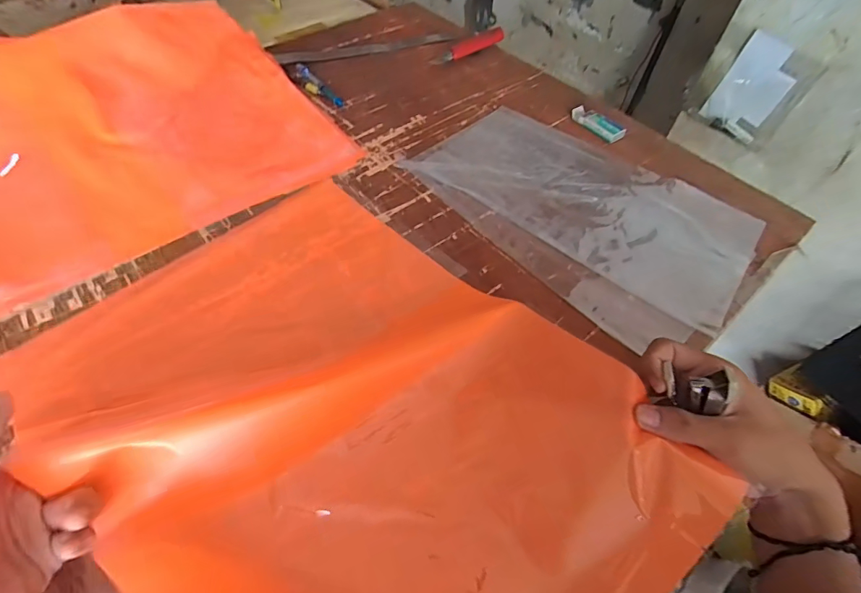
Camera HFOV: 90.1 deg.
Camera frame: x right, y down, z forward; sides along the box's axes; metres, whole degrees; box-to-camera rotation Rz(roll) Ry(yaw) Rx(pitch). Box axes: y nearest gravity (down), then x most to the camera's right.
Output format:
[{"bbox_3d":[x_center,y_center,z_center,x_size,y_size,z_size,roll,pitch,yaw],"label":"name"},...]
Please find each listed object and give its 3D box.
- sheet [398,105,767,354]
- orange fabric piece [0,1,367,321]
[{"bbox_3d":[0.174,-0.113,0.519,0.383,0.009,0.250,38,61,22],"label":"sheet"},{"bbox_3d":[-0.415,-0.200,0.519,0.525,0.061,0.408,-32,61,-23],"label":"orange fabric piece"}]

